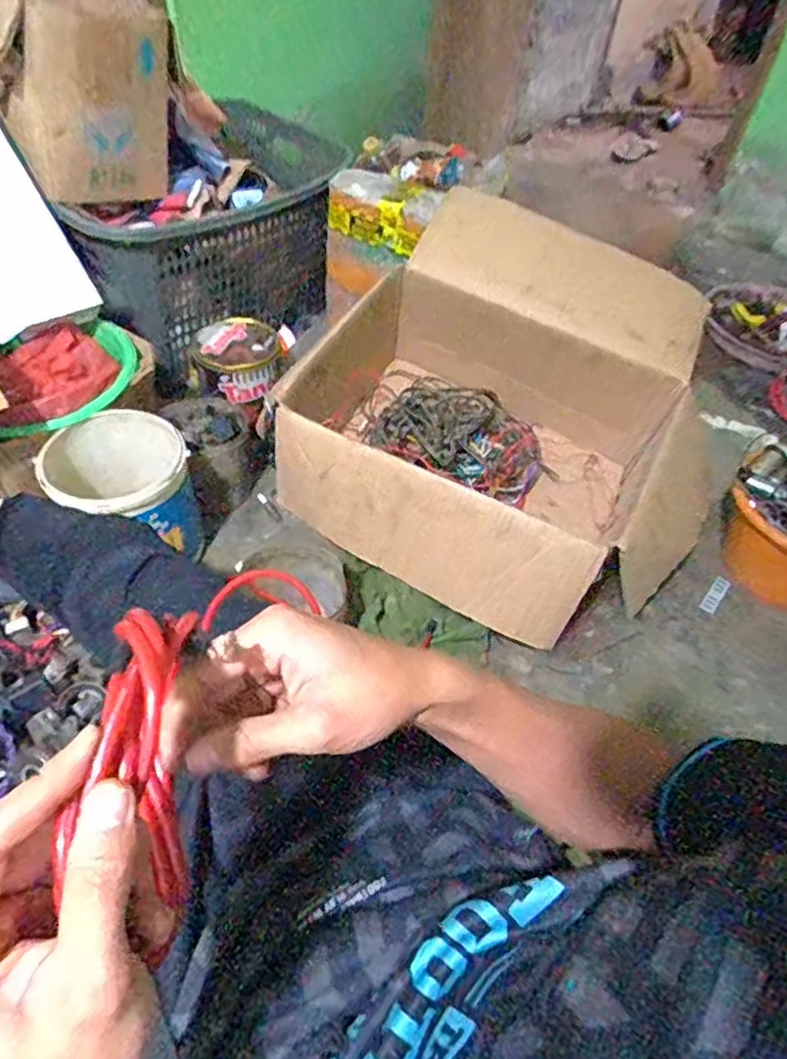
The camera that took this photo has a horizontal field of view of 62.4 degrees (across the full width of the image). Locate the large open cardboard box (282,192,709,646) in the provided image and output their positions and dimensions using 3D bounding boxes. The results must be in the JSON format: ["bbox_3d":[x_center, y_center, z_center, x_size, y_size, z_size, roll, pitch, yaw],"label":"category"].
[{"bbox_3d":[0.173,-0.174,0.984,0.614,0.309,0.556,22,51,14],"label":"large open cardboard box"}]

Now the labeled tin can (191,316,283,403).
[{"bbox_3d":[-0.271,-0.301,1.147,0.142,0.065,0.155,2,49,-3],"label":"labeled tin can"}]

